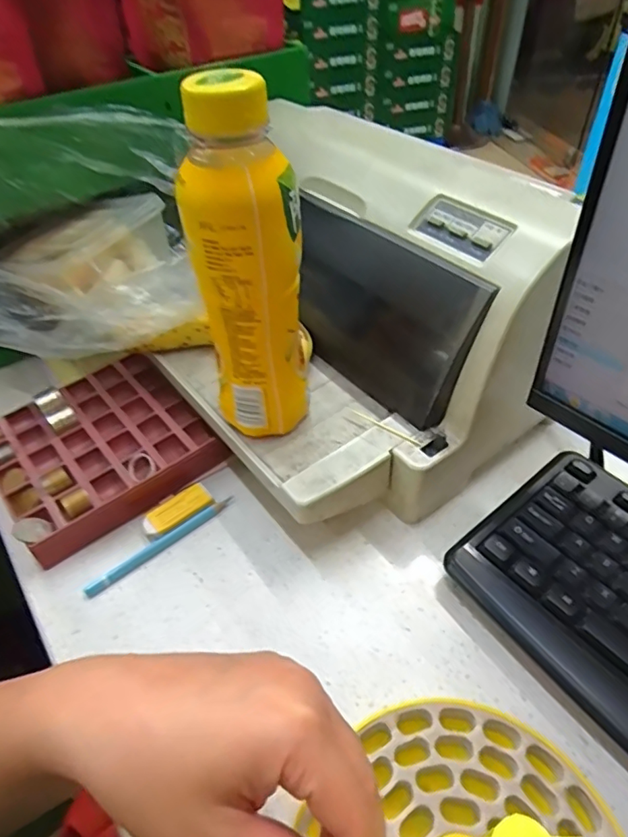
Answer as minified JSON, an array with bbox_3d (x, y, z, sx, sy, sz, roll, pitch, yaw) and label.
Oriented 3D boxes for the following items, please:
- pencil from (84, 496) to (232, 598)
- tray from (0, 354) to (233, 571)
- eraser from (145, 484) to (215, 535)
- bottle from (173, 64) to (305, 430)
[{"bbox_3d":[-0.106,0.087,0.381,0.112,0.004,0.010,-31,52,-25],"label":"pencil"},{"bbox_3d":[-0.170,0.022,0.428,0.149,0.034,0.135,-32,52,-26],"label":"tray"},{"bbox_3d":[-0.100,0.068,0.401,0.051,0.008,0.024,-30,52,-25],"label":"eraser"},{"bbox_3d":[-0.038,-0.076,0.324,0.061,0.210,0.051,-7,46,-5],"label":"bottle"}]

